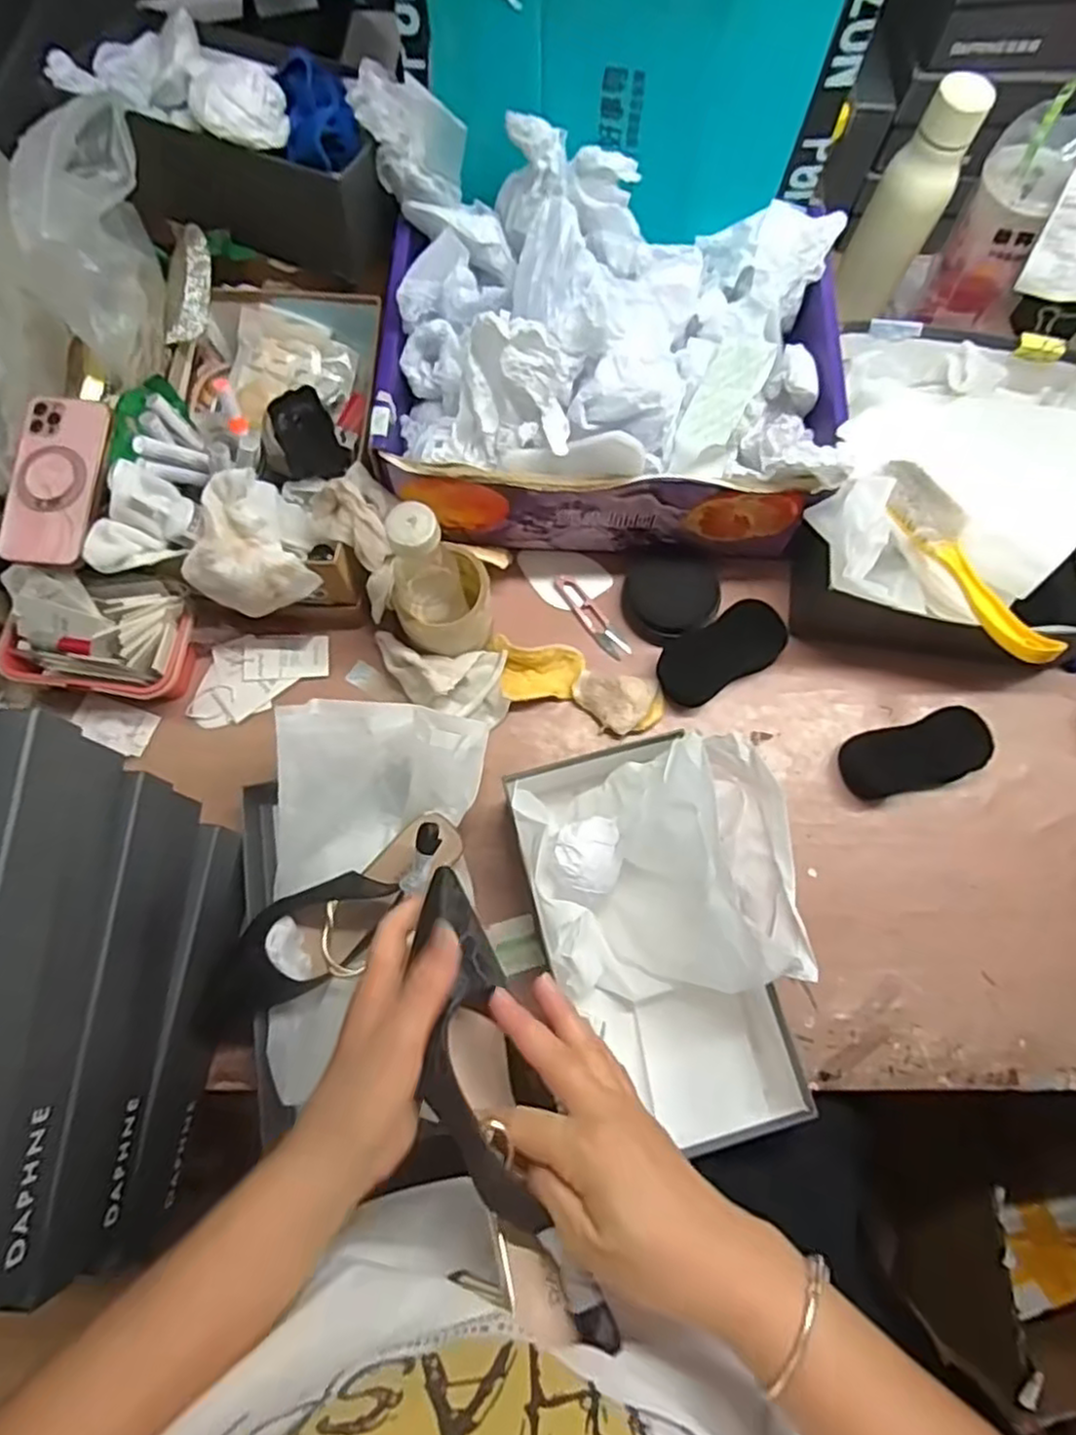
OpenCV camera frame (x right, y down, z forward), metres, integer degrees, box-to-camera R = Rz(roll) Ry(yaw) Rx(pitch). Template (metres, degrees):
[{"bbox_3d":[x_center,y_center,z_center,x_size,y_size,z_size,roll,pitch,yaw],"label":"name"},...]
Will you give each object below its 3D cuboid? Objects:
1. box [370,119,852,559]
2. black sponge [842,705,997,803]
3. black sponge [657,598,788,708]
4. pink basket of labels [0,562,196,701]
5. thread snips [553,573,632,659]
[{"bbox_3d":[0.063,-0.316,0.642,0.387,0.195,0.266,3,74,0],"label":"box"},{"bbox_3d":[0.350,0.035,0.655,0.128,0.026,0.061,-17,74,8],"label":"black sponge"},{"bbox_3d":[0.176,-0.064,0.676,0.121,0.034,0.062,-29,76,-9],"label":"black sponge"},{"bbox_3d":[-0.404,-0.072,0.641,0.164,0.094,0.099,6,74,1],"label":"pink basket of labels"},{"bbox_3d":[0.051,-0.100,0.699,0.023,0.007,0.107,-35,77,-10],"label":"thread snips"}]

